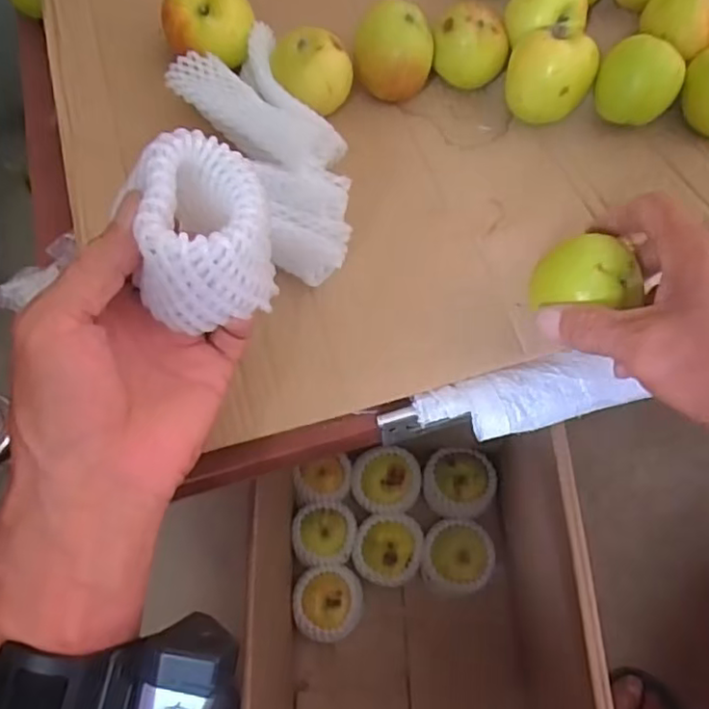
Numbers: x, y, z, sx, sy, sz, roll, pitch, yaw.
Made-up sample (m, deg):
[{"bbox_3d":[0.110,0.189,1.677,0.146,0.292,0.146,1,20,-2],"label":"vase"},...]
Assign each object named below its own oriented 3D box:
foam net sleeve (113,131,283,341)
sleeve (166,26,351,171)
[{"bbox_3d":[-0.065,-0.053,0.264,0.056,0.052,0.069,-9,66,-3],"label":"foam net sleeve"},{"bbox_3d":[-0.065,-0.168,0.432,0.080,0.037,0.120,-32,69,-13],"label":"sleeve"}]

